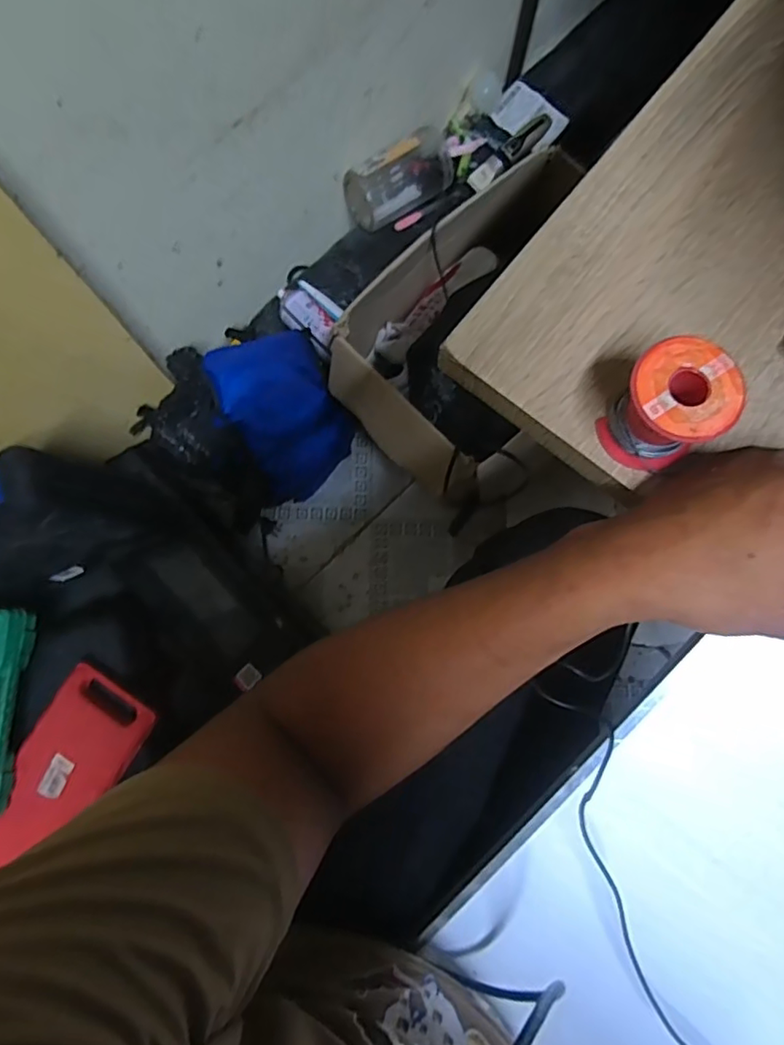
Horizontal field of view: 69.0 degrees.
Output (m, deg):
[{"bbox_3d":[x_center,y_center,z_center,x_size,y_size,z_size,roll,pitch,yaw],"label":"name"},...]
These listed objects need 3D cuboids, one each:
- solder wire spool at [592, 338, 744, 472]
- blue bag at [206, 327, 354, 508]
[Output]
[{"bbox_3d":[0.143,-0.059,0.301,0.054,0.054,0.052,0,80,0],"label":"solder wire spool"},{"bbox_3d":[-0.186,-0.185,0.998,0.198,0.181,0.234,-28,81,-5],"label":"blue bag"}]

